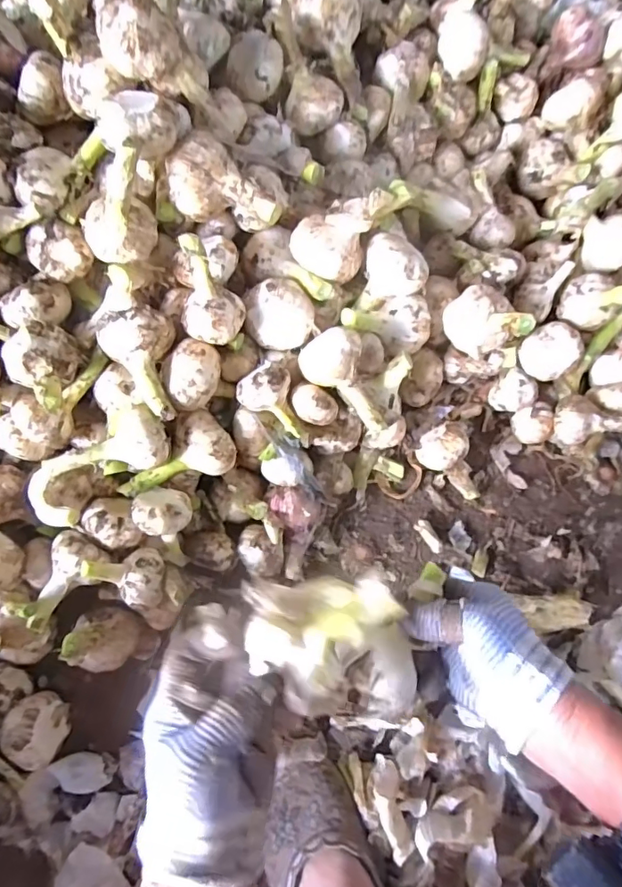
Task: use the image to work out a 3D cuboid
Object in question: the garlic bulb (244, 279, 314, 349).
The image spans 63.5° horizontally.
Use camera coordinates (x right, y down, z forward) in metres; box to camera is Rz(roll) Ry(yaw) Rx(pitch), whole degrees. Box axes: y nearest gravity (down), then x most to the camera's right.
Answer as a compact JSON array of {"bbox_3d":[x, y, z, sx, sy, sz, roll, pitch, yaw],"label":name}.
[{"bbox_3d":[-0.028,-0.115,0.450,0.061,0.044,0.051,-7,76,-3],"label":"garlic bulb"}]

